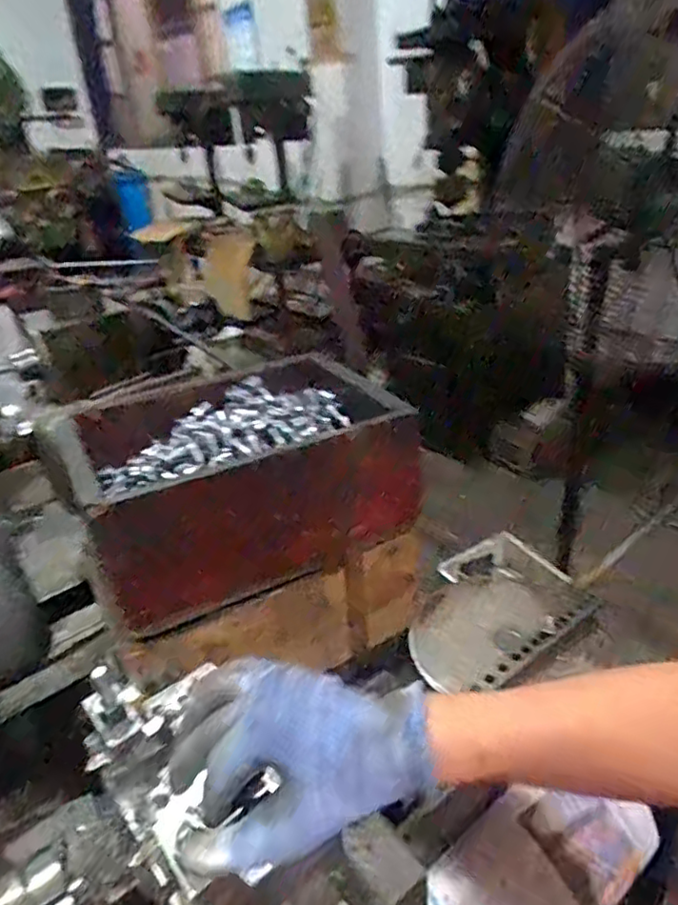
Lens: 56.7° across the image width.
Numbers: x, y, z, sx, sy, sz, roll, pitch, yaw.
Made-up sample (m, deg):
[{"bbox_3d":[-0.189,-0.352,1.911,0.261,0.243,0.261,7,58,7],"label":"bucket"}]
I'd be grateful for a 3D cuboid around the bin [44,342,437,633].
[{"bbox_3d":[-0.108,0.023,0.729,0.341,0.146,0.244,-16,30,-19],"label":"bin"}]

